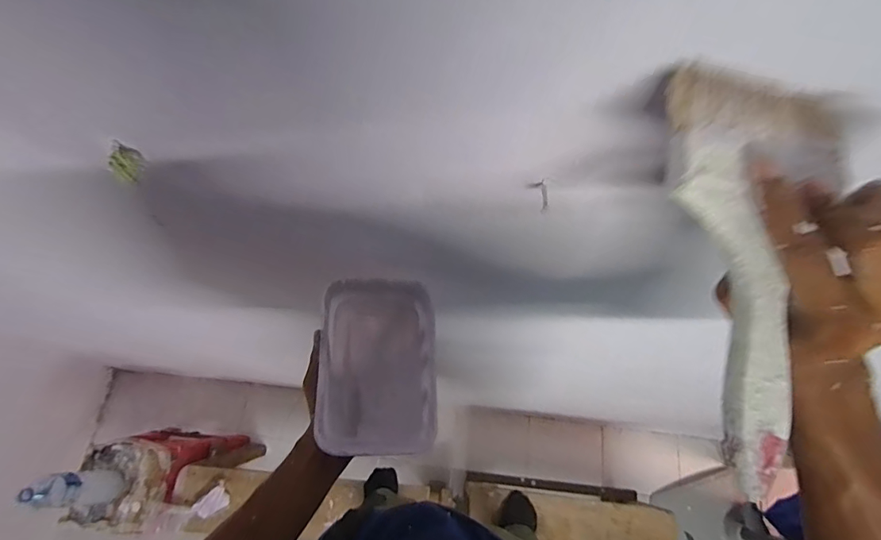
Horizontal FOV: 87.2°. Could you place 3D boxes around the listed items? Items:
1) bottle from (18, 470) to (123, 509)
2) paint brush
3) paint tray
[{"bbox_3d":[-0.998,0.597,1.255,0.116,0.277,0.091,-7,69,-2],"label":"bottle"},{"bbox_3d":[0.151,0.000,0.215,0.092,0.022,0.185,6,80,3],"label":"paint brush"},{"bbox_3d":[-0.062,0.096,0.482,0.111,0.043,0.175,-2,69,-1],"label":"paint tray"}]

